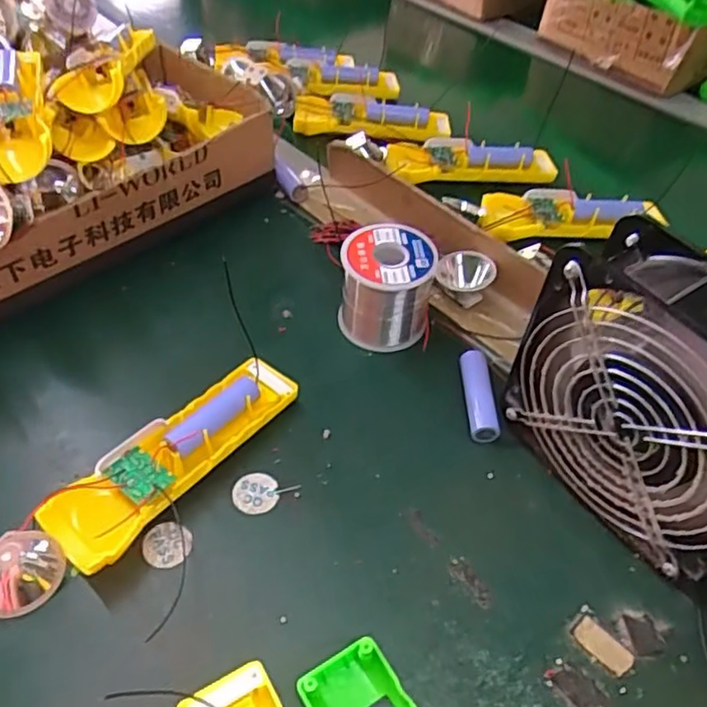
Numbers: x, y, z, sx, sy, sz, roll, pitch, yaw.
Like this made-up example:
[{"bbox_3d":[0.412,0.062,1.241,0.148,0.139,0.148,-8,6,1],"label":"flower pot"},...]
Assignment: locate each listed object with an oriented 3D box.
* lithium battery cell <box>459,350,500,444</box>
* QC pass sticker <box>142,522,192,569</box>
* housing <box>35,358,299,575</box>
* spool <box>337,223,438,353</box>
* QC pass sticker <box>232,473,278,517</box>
[{"bbox_3d":[0.085,0.029,0.429,0.020,0.015,0.066,-1,49,-4],"label":"lithium battery cell"},{"bbox_3d":[-0.105,0.108,0.359,0.025,0.004,0.026,29,54,20],"label":"QC pass sticker"},{"bbox_3d":[-0.105,0.058,0.385,0.050,0.033,0.160,30,54,21],"label":"housing"},{"bbox_3d":[0.023,-0.046,0.464,0.064,0.069,0.061,2,49,-2],"label":"spool"},{"bbox_3d":[-0.060,0.083,0.382,0.026,0.004,0.025,-3,49,-5],"label":"QC pass sticker"}]

